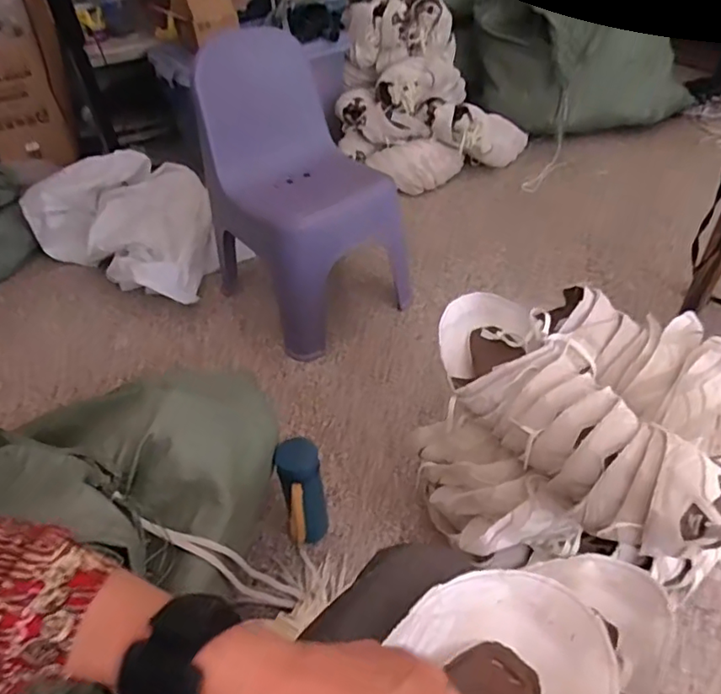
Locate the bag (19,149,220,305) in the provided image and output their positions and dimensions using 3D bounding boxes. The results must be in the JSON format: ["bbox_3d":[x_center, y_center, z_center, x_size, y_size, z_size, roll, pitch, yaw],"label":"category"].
[{"bbox_3d":[-0.534,-0.312,1.418,0.445,0.192,0.363,23,49,26],"label":"bag"}]

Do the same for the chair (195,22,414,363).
[{"bbox_3d":[-0.122,-0.318,1.219,0.328,0.550,0.335,-34,52,-27],"label":"chair"}]

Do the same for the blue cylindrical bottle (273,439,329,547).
[{"bbox_3d":[-0.083,0.252,0.880,0.066,0.207,0.119,-12,45,-9],"label":"blue cylindrical bottle"}]

